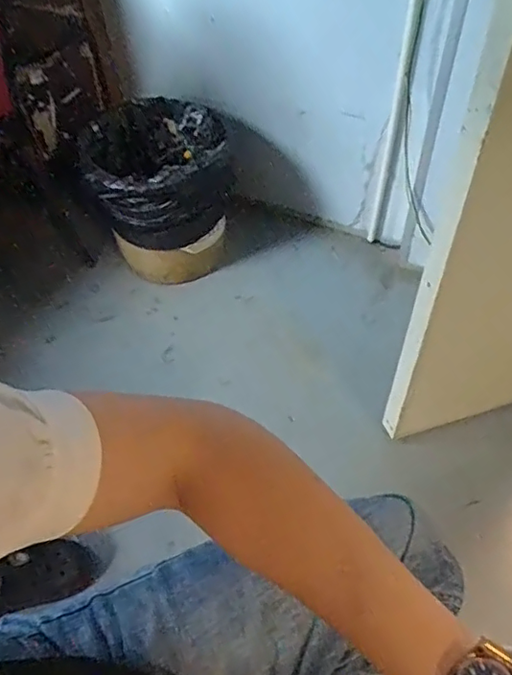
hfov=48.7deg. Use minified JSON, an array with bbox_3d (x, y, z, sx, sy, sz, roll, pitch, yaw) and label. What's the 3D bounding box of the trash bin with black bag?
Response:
[{"bbox_3d":[-0.234,-0.383,1.466,0.362,0.358,0.348,-12,50,-9],"label":"trash bin with black bag"}]

